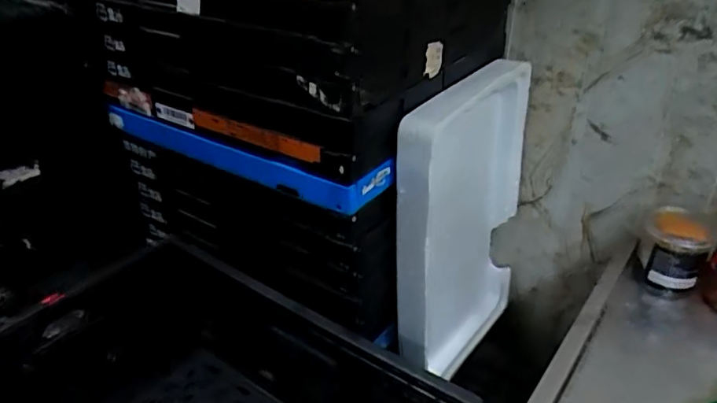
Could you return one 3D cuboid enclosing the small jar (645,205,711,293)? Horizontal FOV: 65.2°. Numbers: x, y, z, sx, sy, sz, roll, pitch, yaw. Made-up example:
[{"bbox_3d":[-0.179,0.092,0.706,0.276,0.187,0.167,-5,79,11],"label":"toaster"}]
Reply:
[{"bbox_3d":[0.429,0.066,0.769,0.074,0.095,0.072,0,31,0],"label":"small jar"}]

